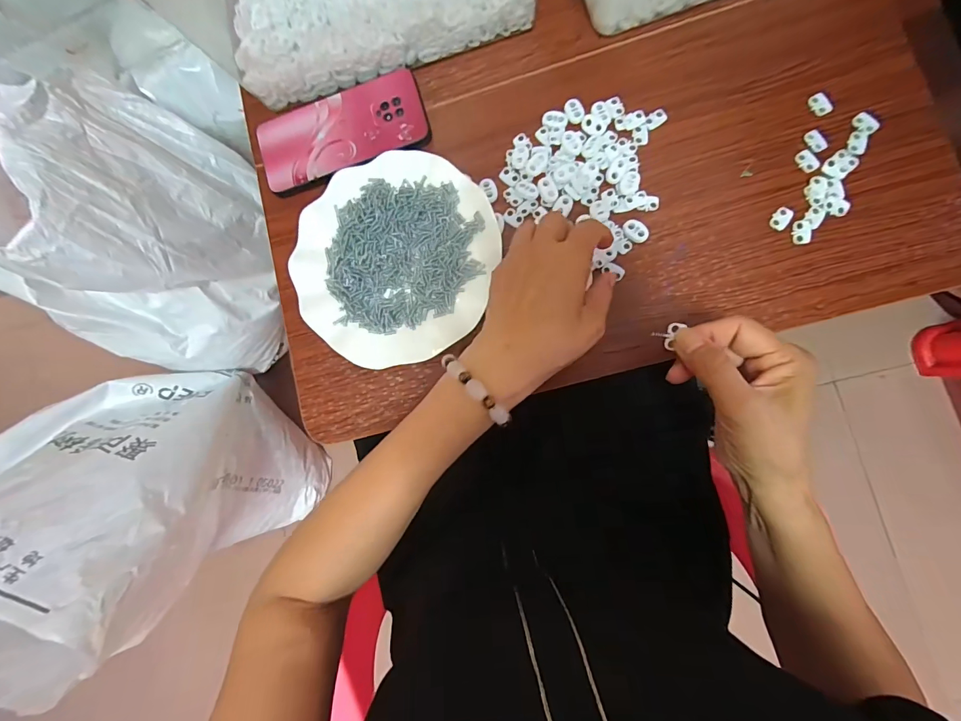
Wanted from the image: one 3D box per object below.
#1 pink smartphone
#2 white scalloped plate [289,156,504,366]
[{"bbox_3d":[-0.132,-0.217,0.386,0.161,0.008,0.076,-16,83,6],"label":"pink smartphone"},{"bbox_3d":[-0.077,-0.090,0.357,0.173,0.020,0.182,-1,85,8],"label":"white scalloped plate"}]

